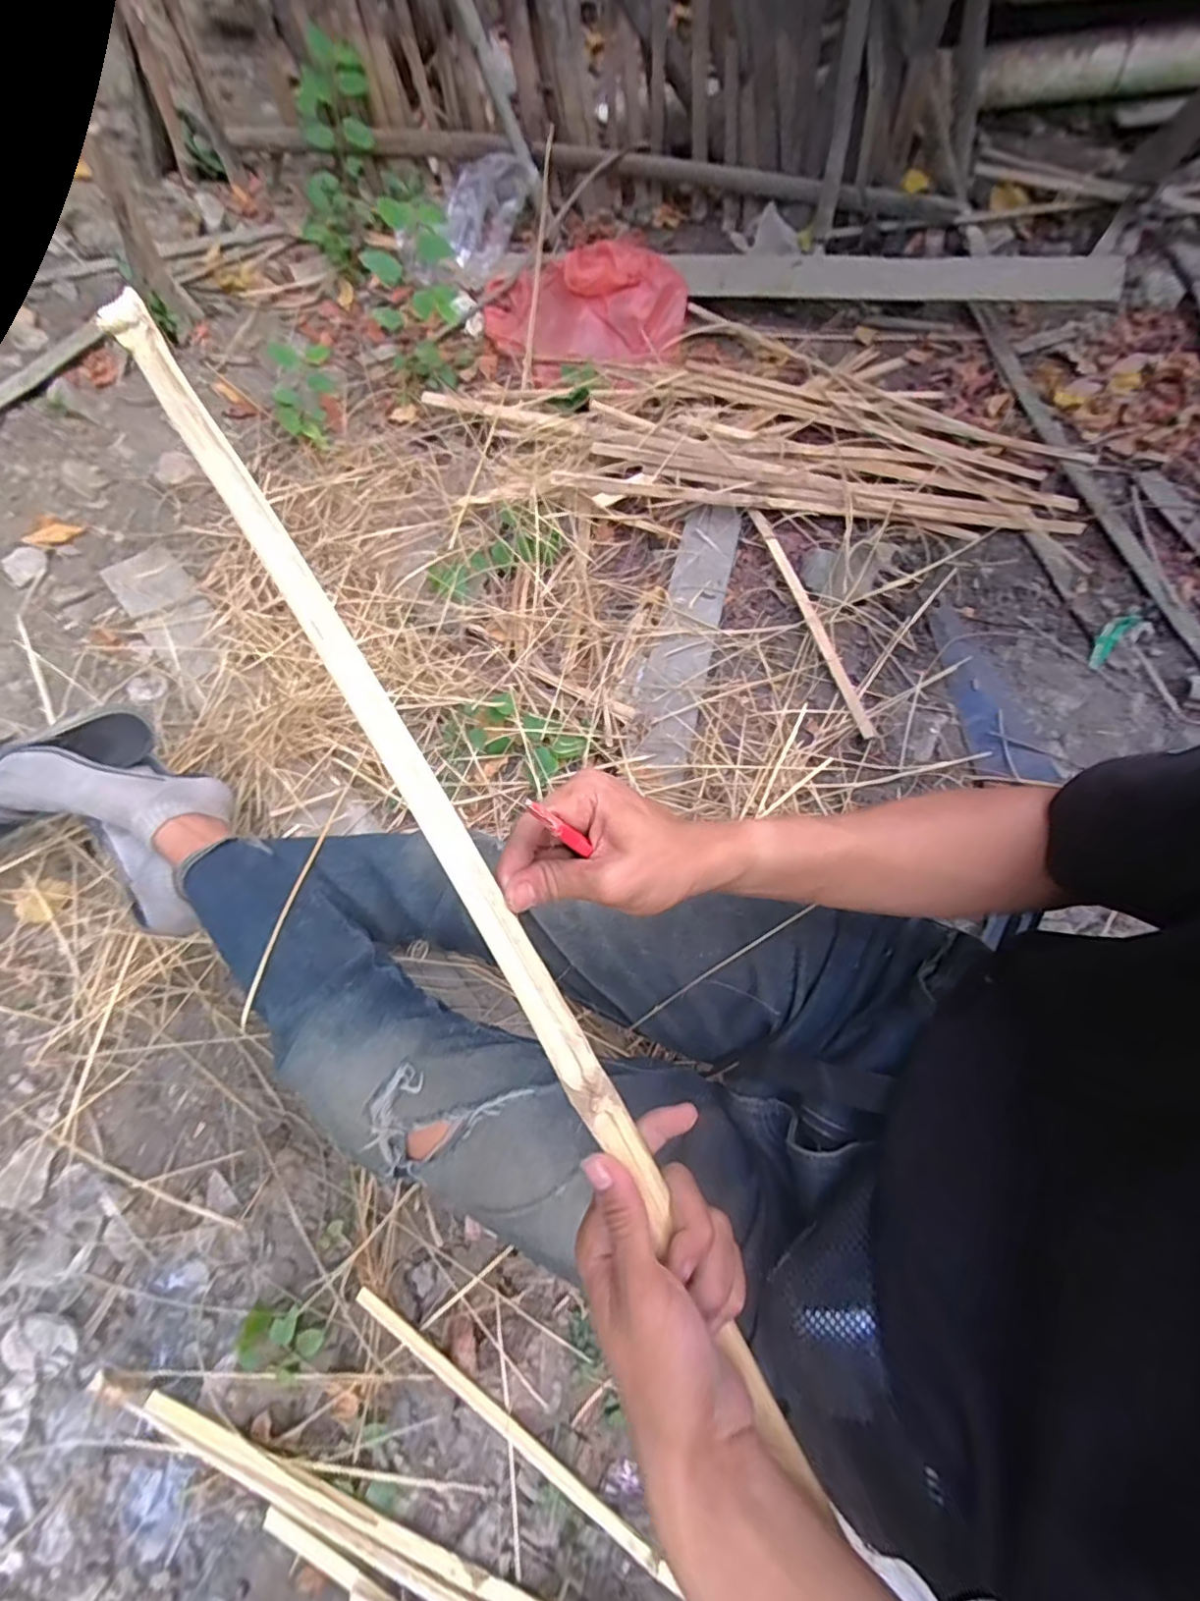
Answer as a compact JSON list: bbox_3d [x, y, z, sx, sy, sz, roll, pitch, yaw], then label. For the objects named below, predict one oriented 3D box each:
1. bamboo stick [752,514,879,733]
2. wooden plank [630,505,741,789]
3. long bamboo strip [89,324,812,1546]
[{"bbox_3d":[0.337,-0.294,0.936,0.022,0.009,0.438,-18,67,-5],"label":"bamboo stick"},{"bbox_3d":[0.138,-0.265,0.938,0.096,0.033,0.507,13,69,6],"label":"wooden plank"},{"bbox_3d":[-0.085,0.015,0.316,0.027,0.014,0.682,-31,86,-12],"label":"long bamboo strip"}]

